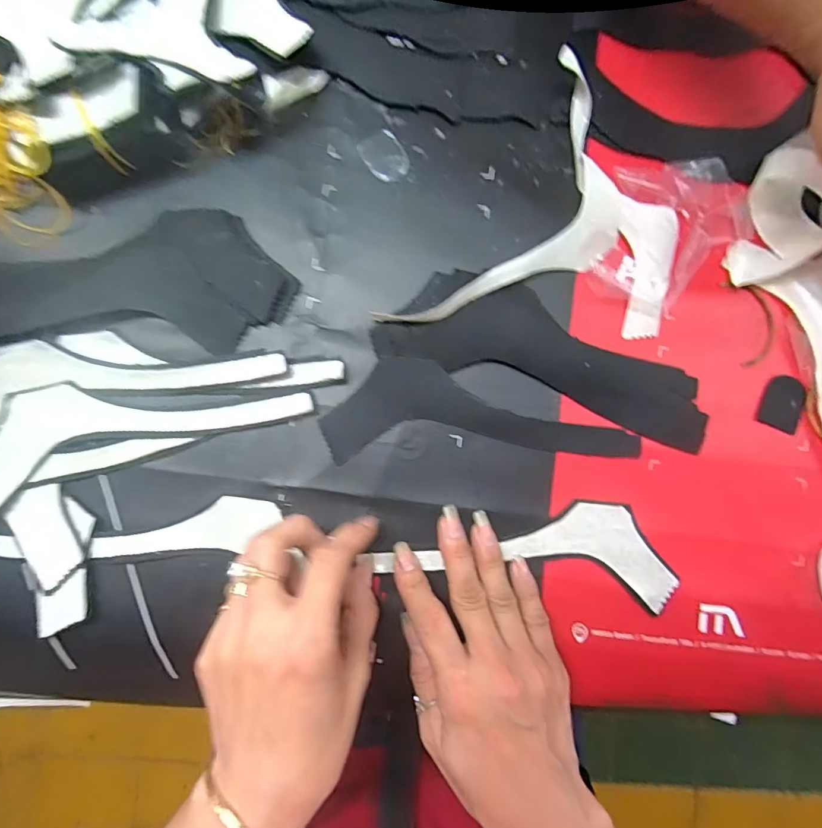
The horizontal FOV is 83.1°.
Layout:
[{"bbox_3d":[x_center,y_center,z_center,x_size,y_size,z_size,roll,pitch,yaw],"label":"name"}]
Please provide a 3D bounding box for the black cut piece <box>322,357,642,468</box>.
[{"bbox_3d":[0.043,-0.003,0.277,0.185,0.006,0.059,-1,93,-4],"label":"black cut piece"}]

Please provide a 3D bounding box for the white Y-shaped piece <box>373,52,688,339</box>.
[{"bbox_3d":[0.079,-0.128,0.278,0.166,0.016,0.166,8,87,-3],"label":"white Y-shaped piece"}]

